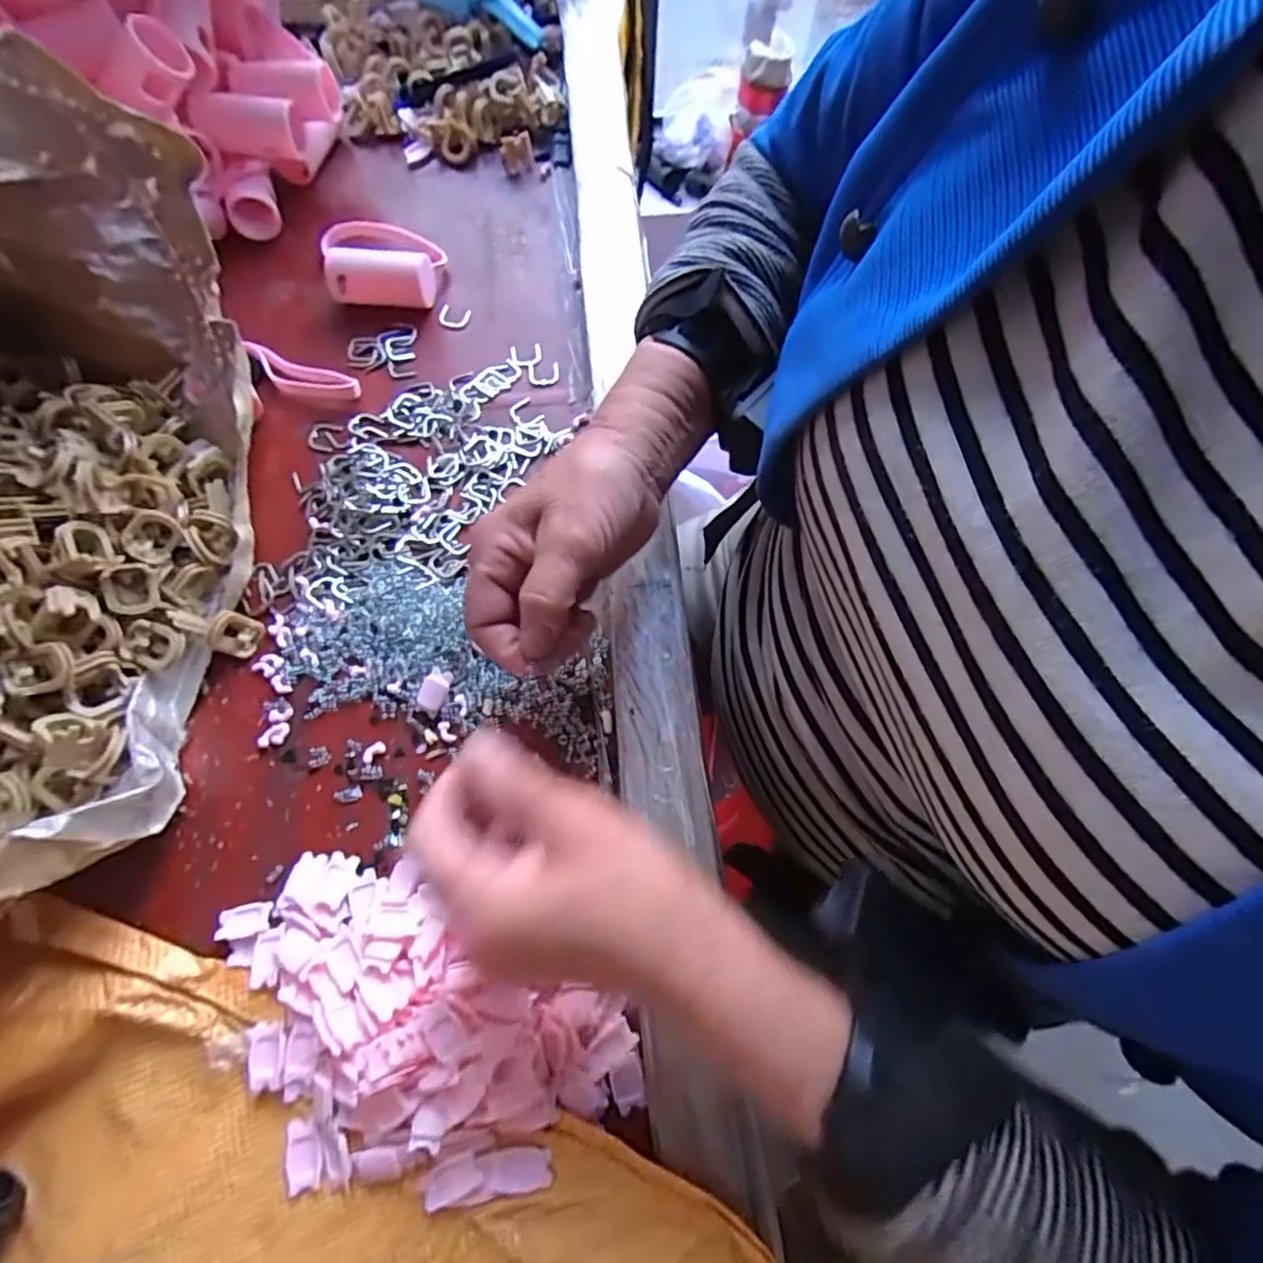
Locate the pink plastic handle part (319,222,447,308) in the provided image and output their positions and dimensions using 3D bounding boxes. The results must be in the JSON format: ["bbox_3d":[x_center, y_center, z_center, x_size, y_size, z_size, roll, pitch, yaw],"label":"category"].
[{"bbox_3d":[-0.170,-0.249,0.415,0.083,0.028,0.063,4,69,1],"label":"pink plastic handle part"}]

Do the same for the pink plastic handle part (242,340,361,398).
[{"bbox_3d":[-0.211,-0.160,0.394,0.083,0.008,0.023,20,70,7],"label":"pink plastic handle part"}]

